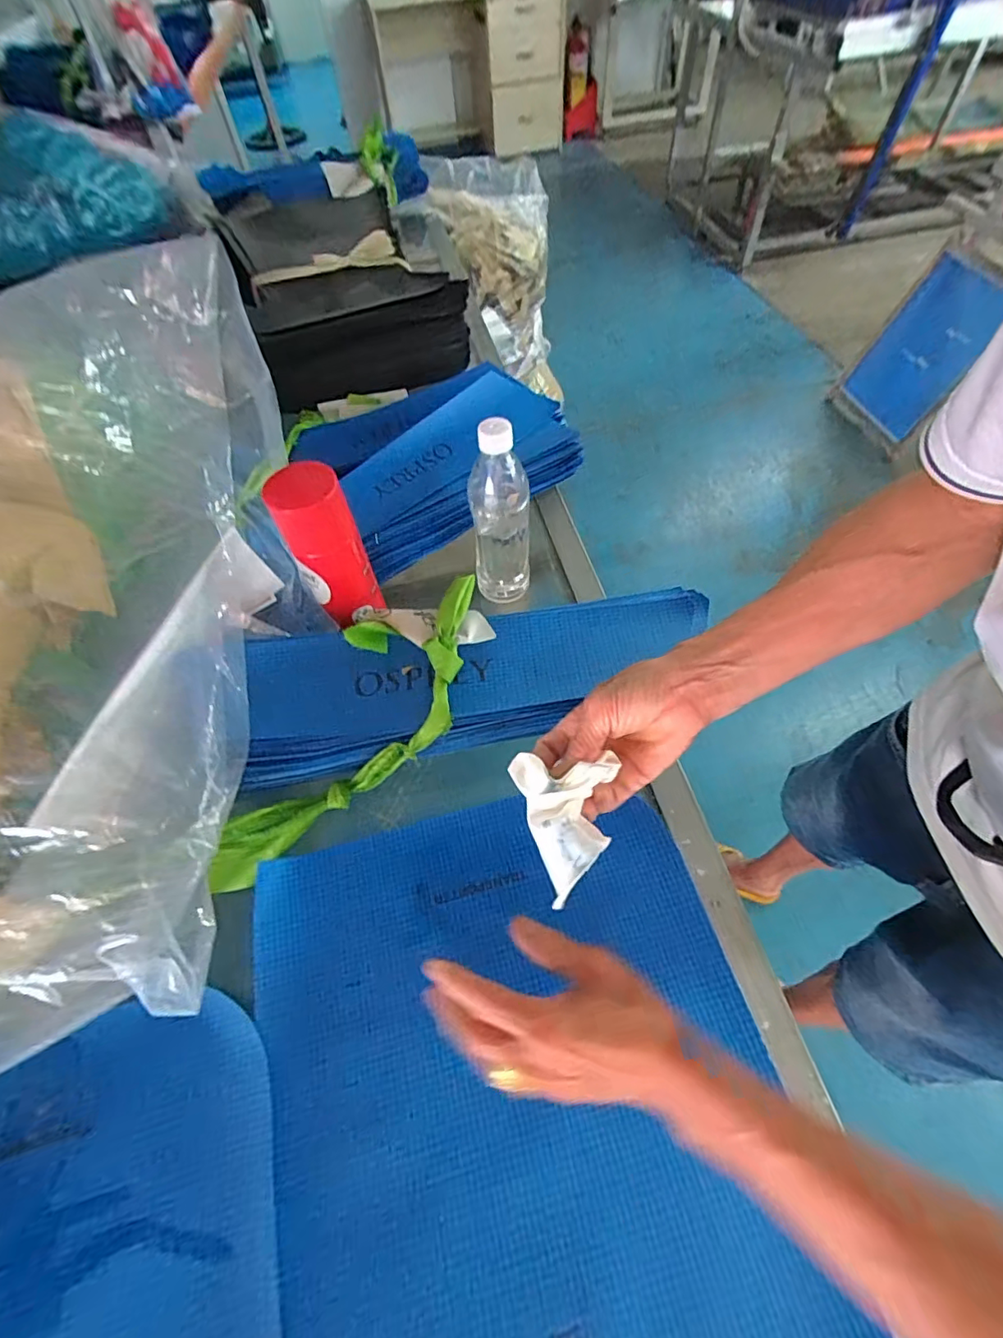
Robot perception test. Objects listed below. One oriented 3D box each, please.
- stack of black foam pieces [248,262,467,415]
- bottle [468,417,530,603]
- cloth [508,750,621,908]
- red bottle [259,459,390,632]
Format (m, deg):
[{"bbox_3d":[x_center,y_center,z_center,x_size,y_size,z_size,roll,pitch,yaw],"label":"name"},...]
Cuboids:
[{"bbox_3d":[-0.218,-0.524,0.803,0.311,0.128,0.174,-20,59,-9],"label":"stack of black foam pieces"},{"bbox_3d":[-0.001,-0.155,0.527,0.058,0.200,0.051,-4,58,1],"label":"bottle"},{"bbox_3d":[0.048,0.092,0.323,0.064,0.028,0.092,-11,57,-6],"label":"cloth"},{"bbox_3d":[-0.164,-0.114,0.490,0.069,0.147,0.061,-26,60,-12],"label":"red bottle"}]

